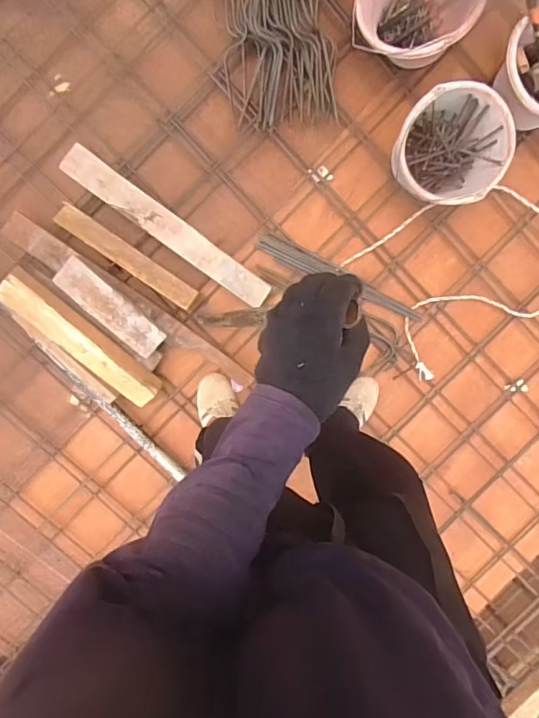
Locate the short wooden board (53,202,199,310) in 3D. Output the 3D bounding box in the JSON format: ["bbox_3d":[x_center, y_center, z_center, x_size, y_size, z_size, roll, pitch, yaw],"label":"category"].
[{"bbox_3d":[-0.309,-0.220,1.071,0.327,0.044,0.047,34,93,-9],"label":"short wooden board"}]

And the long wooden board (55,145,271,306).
[{"bbox_3d":[-0.222,-0.289,1.098,0.521,0.041,0.071,35,93,-9],"label":"long wooden board"}]

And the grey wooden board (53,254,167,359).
[{"bbox_3d":[-0.343,-0.109,1.056,0.255,0.026,0.071,44,91,-9],"label":"grey wooden board"}]

